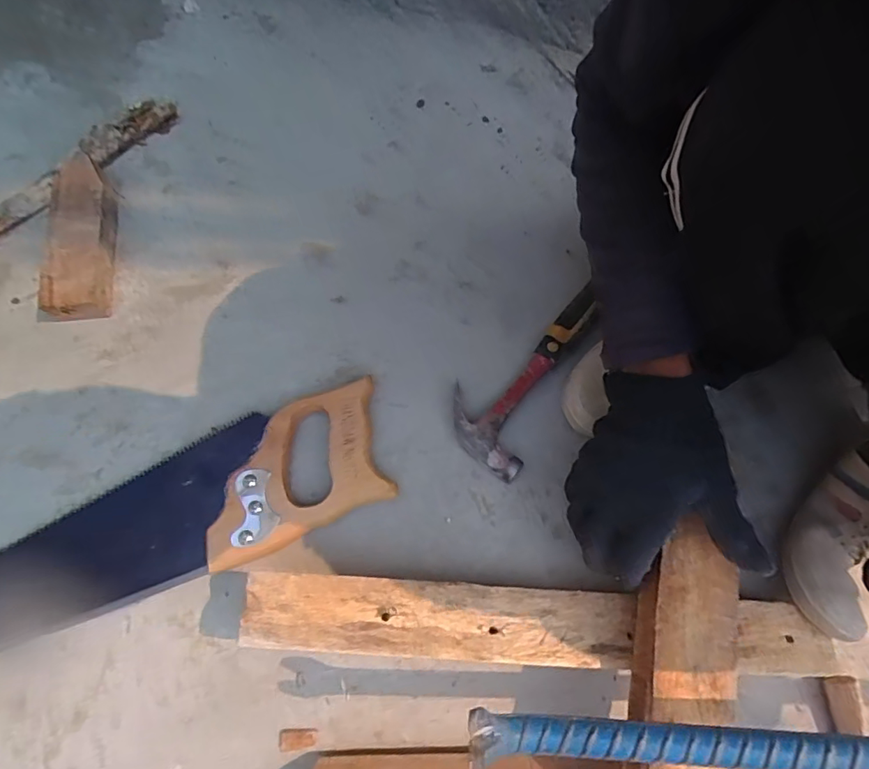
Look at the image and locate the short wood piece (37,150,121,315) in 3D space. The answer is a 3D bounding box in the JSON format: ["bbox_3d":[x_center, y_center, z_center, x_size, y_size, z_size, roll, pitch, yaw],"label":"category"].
[{"bbox_3d":[-0.379,-0.160,0.540,0.073,0.043,0.193,-9,70,-5],"label":"short wood piece"}]

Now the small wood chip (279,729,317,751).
[{"bbox_3d":[-0.109,0.281,0.402,0.029,0.004,0.015,-7,70,-4],"label":"small wood chip"}]

